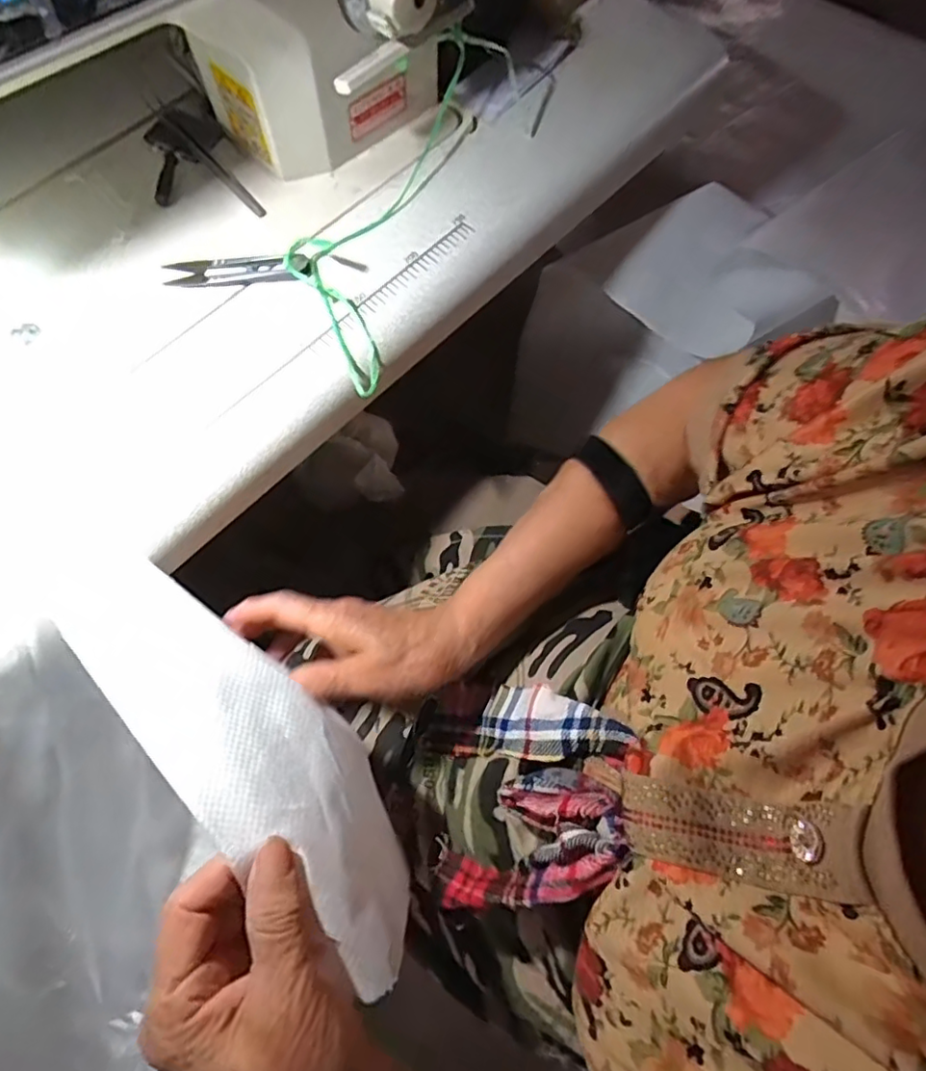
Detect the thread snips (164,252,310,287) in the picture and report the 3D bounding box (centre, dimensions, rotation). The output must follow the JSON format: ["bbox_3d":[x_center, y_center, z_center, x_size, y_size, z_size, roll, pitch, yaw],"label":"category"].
[{"bbox_3d":[-0.157,-0.185,0.413,0.100,0.012,0.023,2,70,0],"label":"thread snips"}]

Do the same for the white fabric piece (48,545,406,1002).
[{"bbox_3d":[-0.094,0.105,0.287,0.205,0.087,0.023,46,117,11],"label":"white fabric piece"}]

